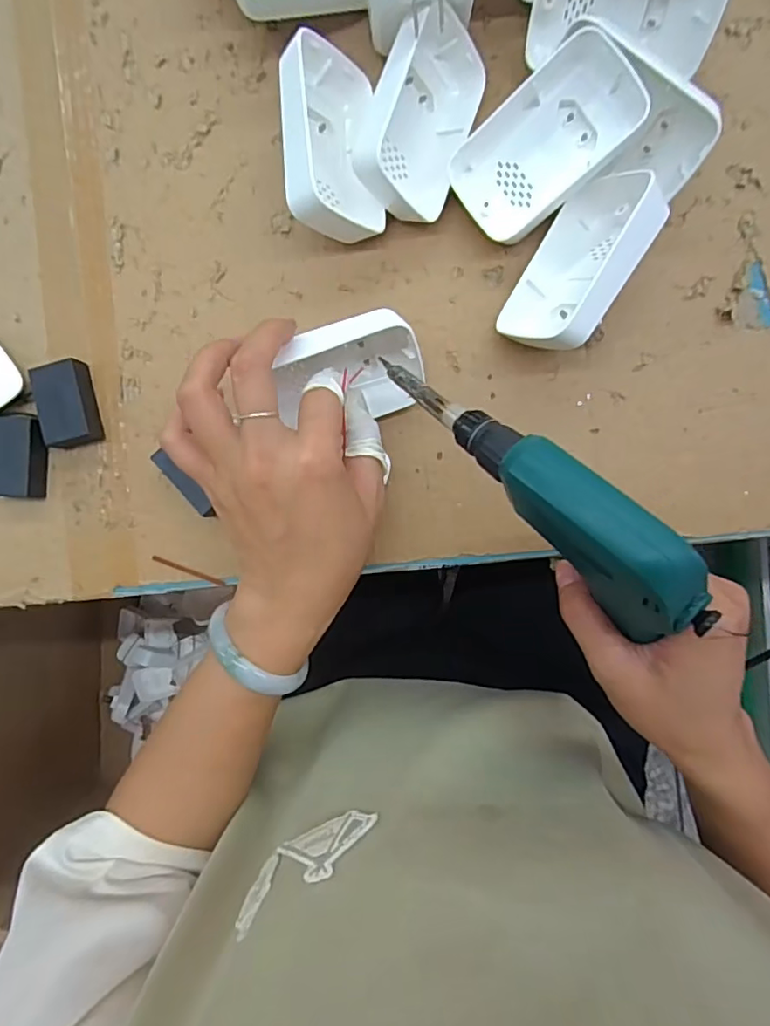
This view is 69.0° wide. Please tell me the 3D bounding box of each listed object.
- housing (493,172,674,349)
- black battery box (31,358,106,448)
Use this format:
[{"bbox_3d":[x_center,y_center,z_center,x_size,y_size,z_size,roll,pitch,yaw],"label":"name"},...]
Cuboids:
[{"bbox_3d":[0.104,-0.132,0.303,0.050,0.058,0.100,32,93,3],"label":"housing"},{"bbox_3d":[-0.192,-0.065,0.339,0.027,0.018,0.049,-14,90,4],"label":"black battery box"}]

